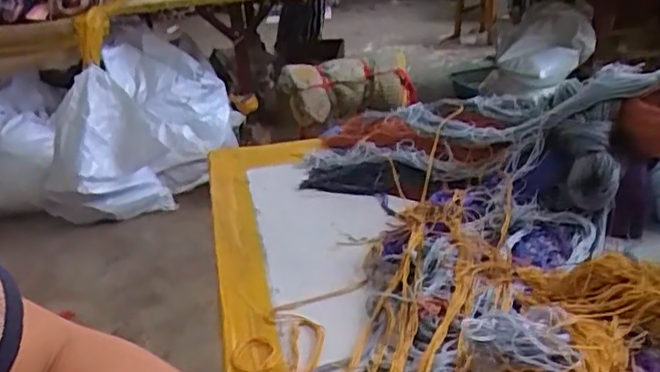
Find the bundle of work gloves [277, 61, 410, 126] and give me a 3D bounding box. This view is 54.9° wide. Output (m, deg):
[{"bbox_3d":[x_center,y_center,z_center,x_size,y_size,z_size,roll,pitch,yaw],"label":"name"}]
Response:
[{"bbox_3d":[0.047,-0.282,1.929,0.392,0.174,0.172,-2,26,6],"label":"bundle of work gloves"}]

